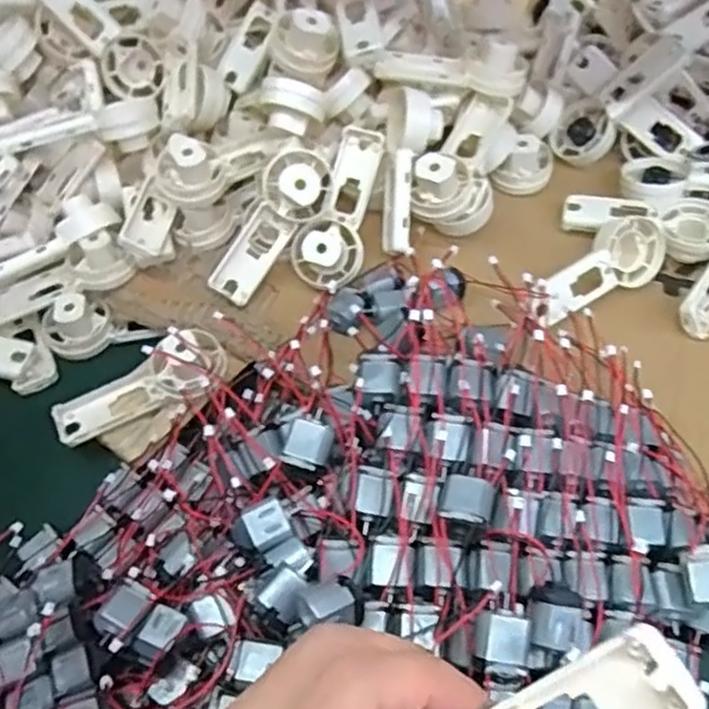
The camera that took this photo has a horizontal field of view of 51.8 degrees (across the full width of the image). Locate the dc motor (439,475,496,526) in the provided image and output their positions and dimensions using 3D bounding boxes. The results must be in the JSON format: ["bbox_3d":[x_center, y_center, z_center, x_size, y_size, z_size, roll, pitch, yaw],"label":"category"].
[{"bbox_3d":[0.044,0.060,0.285,0.020,0.018,0.019,12,56,12],"label":"dc motor"}]

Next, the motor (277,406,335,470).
[{"bbox_3d":[-0.019,0.038,0.306,0.019,0.011,0.021,18,75,6],"label":"motor"}]

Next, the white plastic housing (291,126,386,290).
[{"bbox_3d":[-0.007,-0.084,0.414,0.037,0.025,0.091,16,77,14],"label":"white plastic housing"}]

